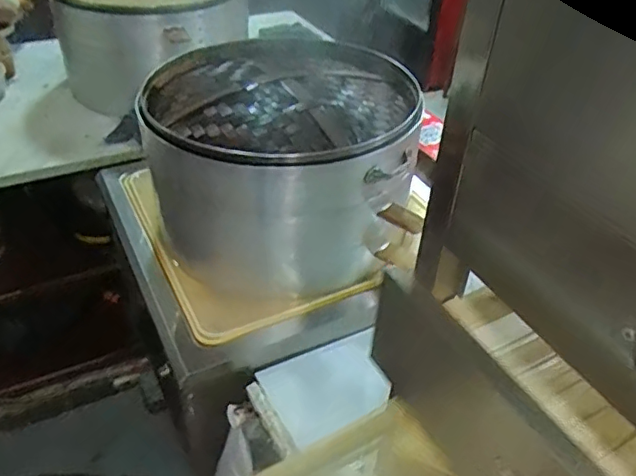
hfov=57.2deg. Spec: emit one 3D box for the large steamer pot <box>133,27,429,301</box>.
[{"bbox_3d":[-0.095,-0.157,1.159,0.457,0.318,0.462,-3,39,-7],"label":"large steamer pot"}]

